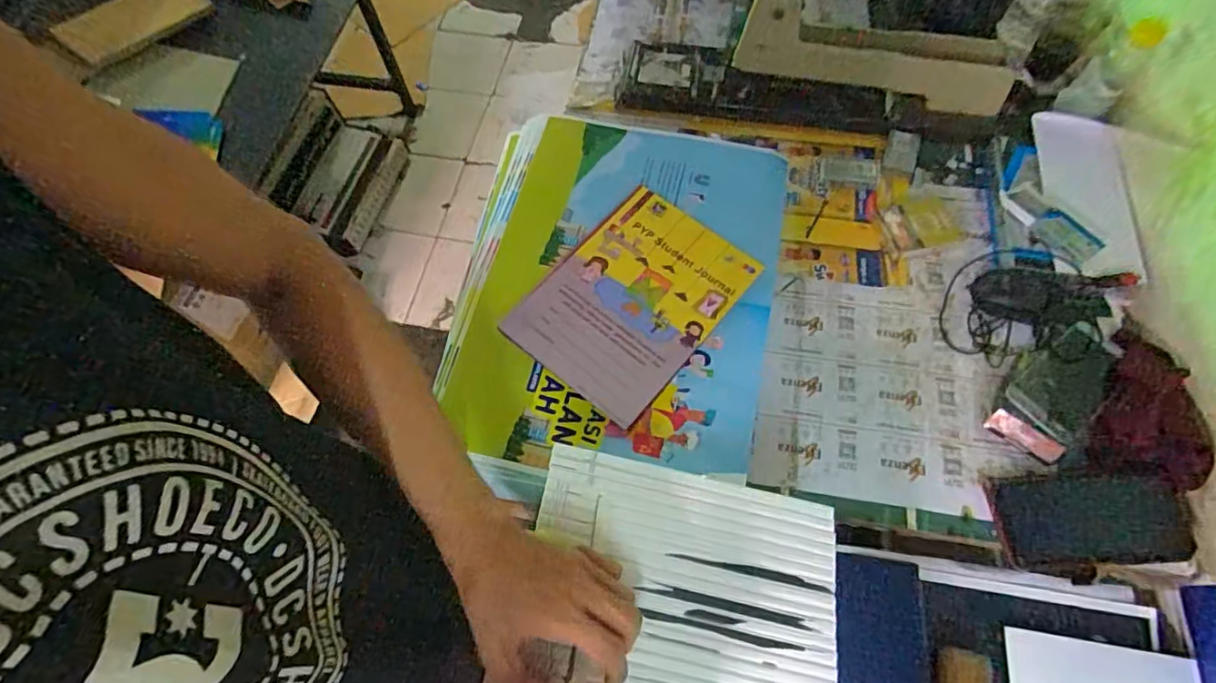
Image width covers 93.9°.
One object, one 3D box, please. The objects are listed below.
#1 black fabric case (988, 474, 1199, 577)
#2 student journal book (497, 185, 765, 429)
[{"bbox_3d":[0.460,0.169,0.534,0.171,0.012,0.083,-1,65,1],"label":"black fabric case"},{"bbox_3d":[0.026,-0.048,0.589,0.168,0.020,0.231,37,71,17],"label":"student journal book"}]

